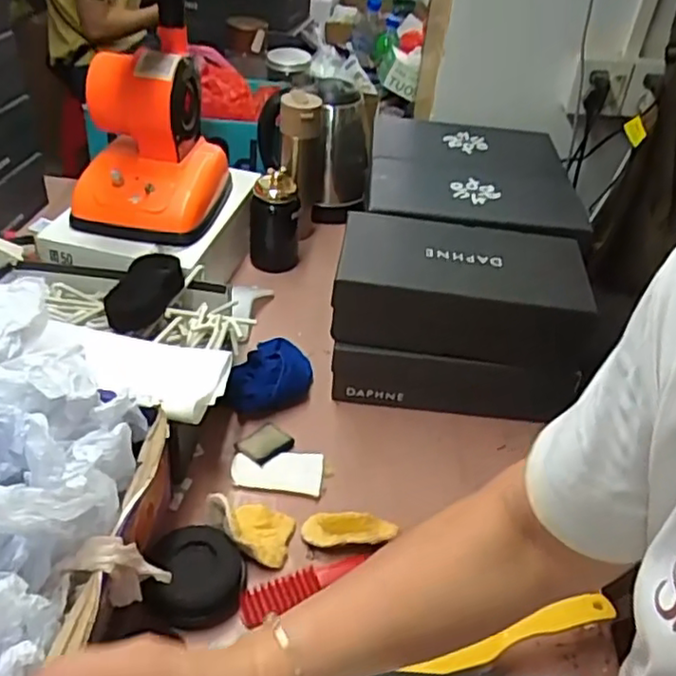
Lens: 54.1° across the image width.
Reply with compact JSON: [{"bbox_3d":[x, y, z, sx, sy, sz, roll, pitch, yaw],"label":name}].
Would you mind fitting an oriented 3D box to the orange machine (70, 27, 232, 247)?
[{"bbox_3d":[-0.257,-0.262,0.916,0.170,0.236,0.214,9,40,2],"label":"orange machine"}]

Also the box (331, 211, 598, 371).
[{"bbox_3d":[0.148,-0.068,0.820,0.296,0.098,0.161,6,40,-1],"label":"box"}]

